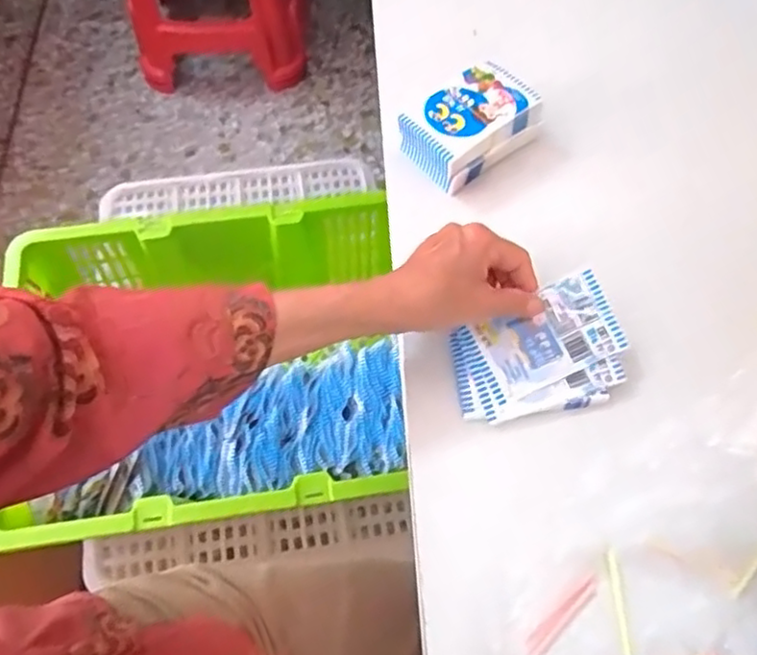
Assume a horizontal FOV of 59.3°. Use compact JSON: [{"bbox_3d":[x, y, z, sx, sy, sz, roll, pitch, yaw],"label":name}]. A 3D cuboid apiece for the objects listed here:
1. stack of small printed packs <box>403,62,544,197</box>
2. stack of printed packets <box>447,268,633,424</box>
[{"bbox_3d":[0.076,-0.169,0.558,0.113,0.047,0.069,-34,69,-17],"label":"stack of small printed packs"},{"bbox_3d":[0.115,0.023,0.474,0.123,0.013,0.084,-25,83,-3],"label":"stack of printed packets"}]

